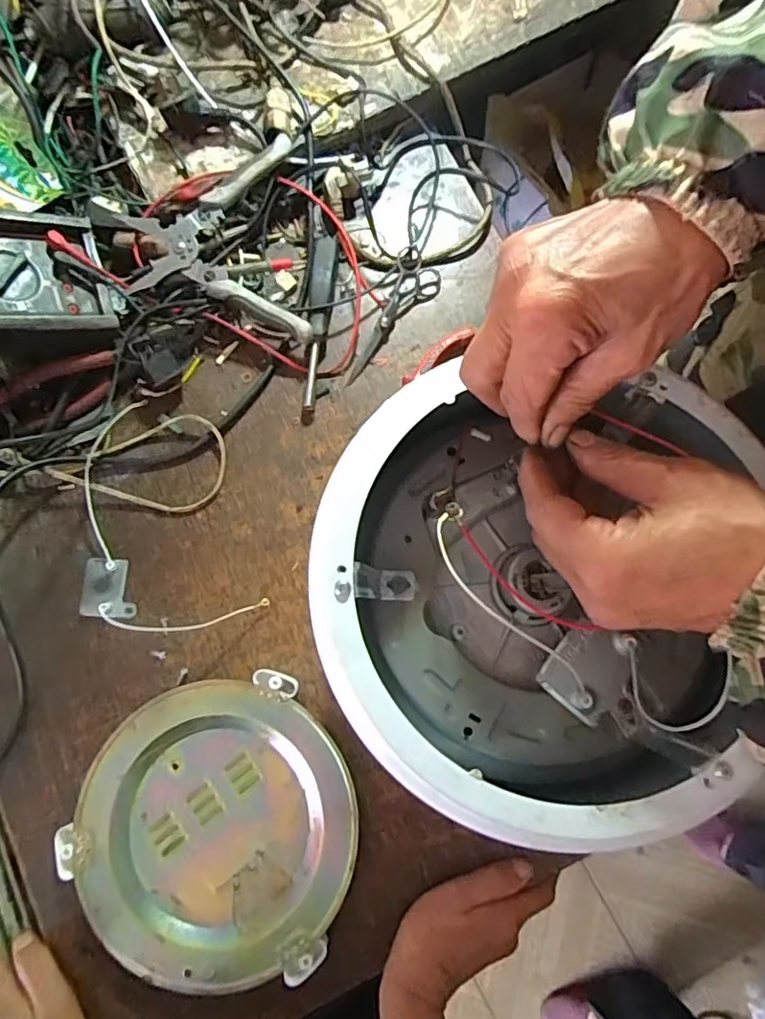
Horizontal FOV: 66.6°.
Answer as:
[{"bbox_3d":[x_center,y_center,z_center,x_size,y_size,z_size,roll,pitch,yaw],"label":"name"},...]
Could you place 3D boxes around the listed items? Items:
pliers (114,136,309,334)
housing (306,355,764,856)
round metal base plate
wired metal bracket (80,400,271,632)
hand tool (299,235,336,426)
[{"bbox_3d":[-0.149,-0.232,0.502,0.150,0.022,0.171,-6,79,-2],"label":"pliers"},{"bbox_3d":[0.077,0.043,0.317,0.204,0.081,0.214,8,79,1],"label":"housing"},{"bbox_3d":[-0.125,0.231,0.421,0.201,0.016,0.194,-11,80,-3],"label":"round metal base plate"},{"bbox_3d":[-0.204,0.024,0.472,0.125,0.022,0.207,-35,82,-7],"label":"wired metal bracket"},{"bbox_3d":[-0.056,-0.165,0.514,0.022,0.022,0.174,3,79,0],"label":"hand tool"}]

